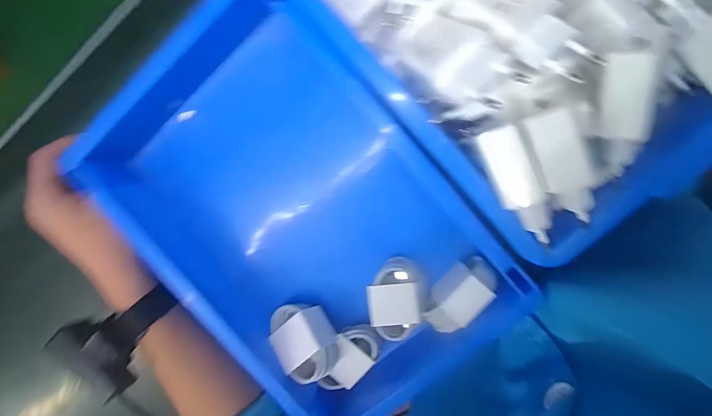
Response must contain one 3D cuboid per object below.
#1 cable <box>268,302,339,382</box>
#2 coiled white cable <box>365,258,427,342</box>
[{"bbox_3d":[-0.044,0.111,0.311,0.044,0.025,0.064,-42,68,14],"label":"cable"},{"bbox_3d":[0.034,0.077,0.309,0.046,0.018,0.064,-4,97,4],"label":"coiled white cable"}]

